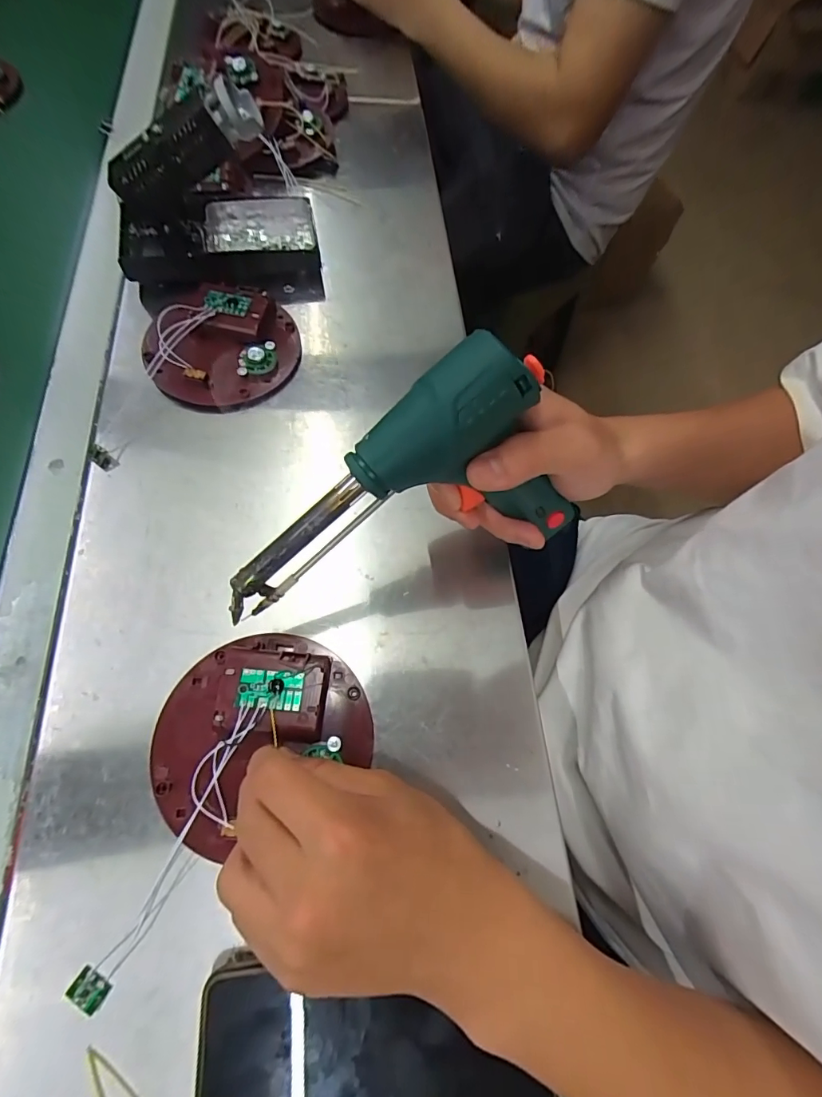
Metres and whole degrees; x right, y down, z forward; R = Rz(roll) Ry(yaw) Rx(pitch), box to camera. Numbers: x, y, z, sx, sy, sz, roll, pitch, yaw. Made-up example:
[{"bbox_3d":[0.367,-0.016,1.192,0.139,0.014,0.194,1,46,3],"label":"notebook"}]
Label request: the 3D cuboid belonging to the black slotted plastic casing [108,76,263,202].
[{"bbox_3d":[-0.174,-0.307,0.355,0.121,0.044,0.037,-18,67,17],"label":"black slotted plastic casing"}]

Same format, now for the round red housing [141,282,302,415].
[{"bbox_3d":[-0.151,-0.164,0.373,0.110,0.033,0.109,2,66,-5],"label":"round red housing"}]

